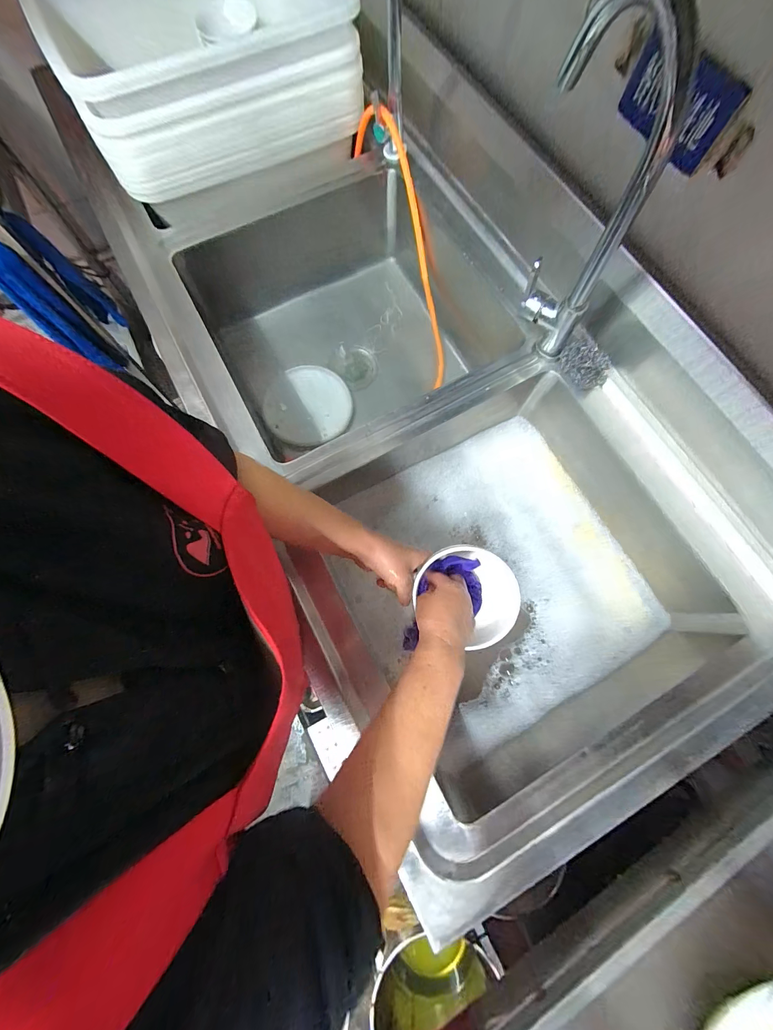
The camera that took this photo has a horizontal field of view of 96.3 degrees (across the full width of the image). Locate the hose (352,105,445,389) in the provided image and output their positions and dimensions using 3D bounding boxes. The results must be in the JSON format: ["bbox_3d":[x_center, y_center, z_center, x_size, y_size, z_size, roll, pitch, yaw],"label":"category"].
[{"bbox_3d":[0.055,-0.569,0.778,0.085,0.106,0.528,-22,108,-6],"label":"hose"}]

